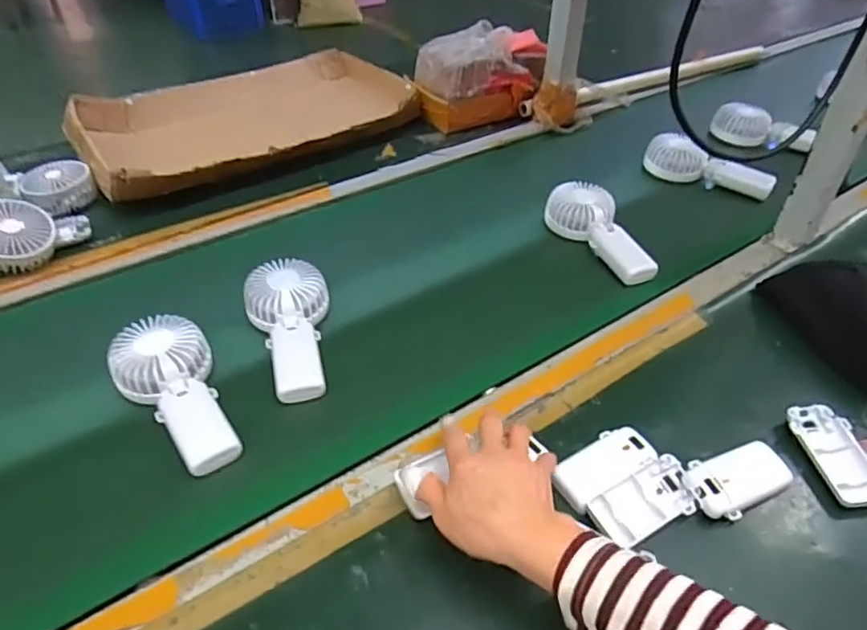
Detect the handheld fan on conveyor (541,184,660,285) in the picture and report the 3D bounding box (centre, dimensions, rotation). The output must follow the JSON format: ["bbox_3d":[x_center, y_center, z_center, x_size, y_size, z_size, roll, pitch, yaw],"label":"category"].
[{"bbox_3d":[0.207,-0.104,0.737,0.083,0.054,0.168,-8,42,-10],"label":"handheld fan on conveyor"}]

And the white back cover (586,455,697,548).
[{"bbox_3d":[0.172,0.149,0.466,0.091,0.012,0.045,-22,46,-24],"label":"white back cover"}]

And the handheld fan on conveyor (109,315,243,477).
[{"bbox_3d":[-0.235,0.073,0.525,0.086,0.051,0.173,-22,46,-23],"label":"handheld fan on conveyor"}]

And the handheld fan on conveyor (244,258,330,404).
[{"bbox_3d":[-0.144,0.013,0.592,0.083,0.052,0.163,-11,42,-13],"label":"handheld fan on conveyor"}]

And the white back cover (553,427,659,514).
[{"bbox_3d":[0.145,0.128,0.495,0.095,0.016,0.045,-24,46,-26],"label":"white back cover"}]

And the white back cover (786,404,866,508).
[{"bbox_3d":[0.349,0.119,0.504,0.050,0.016,0.094,-3,41,-8],"label":"white back cover"}]

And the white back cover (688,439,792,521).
[{"bbox_3d":[0.253,0.134,0.479,0.093,0.013,0.048,-14,43,-16],"label":"white back cover"}]

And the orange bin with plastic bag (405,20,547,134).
[{"bbox_3d":[0.082,-0.429,1.041,0.231,0.130,0.158,-16,43,-18],"label":"orange bin with plastic bag"}]

